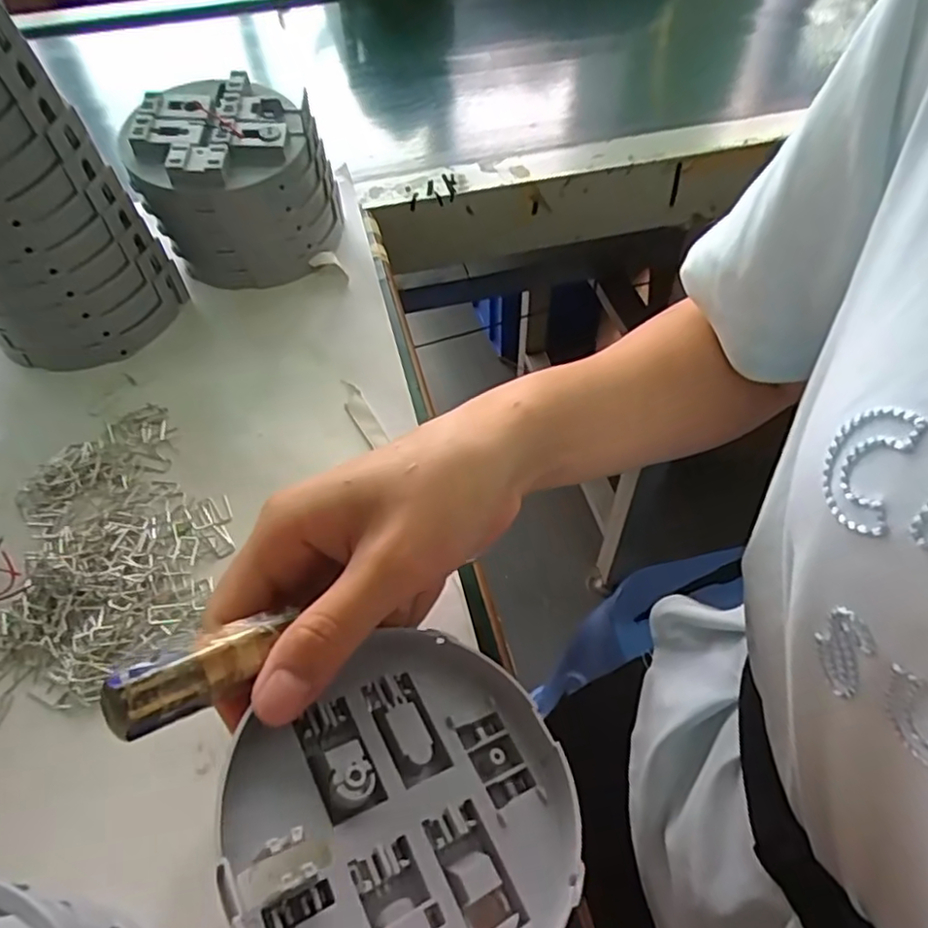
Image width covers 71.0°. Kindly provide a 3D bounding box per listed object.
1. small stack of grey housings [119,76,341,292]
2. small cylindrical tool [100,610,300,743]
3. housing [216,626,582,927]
[{"bbox_3d":[-0.135,-0.169,0.398,0.100,0.089,0.093,3,53,3],"label":"small stack of grey housings"},{"bbox_3d":[-0.075,0.058,0.187,0.052,0.012,0.016,-24,54,-39],"label":"small cylindrical tool"},{"bbox_3d":[-0.019,0.102,0.201,0.104,0.026,0.095,13,45,-14],"label":"housing"}]

